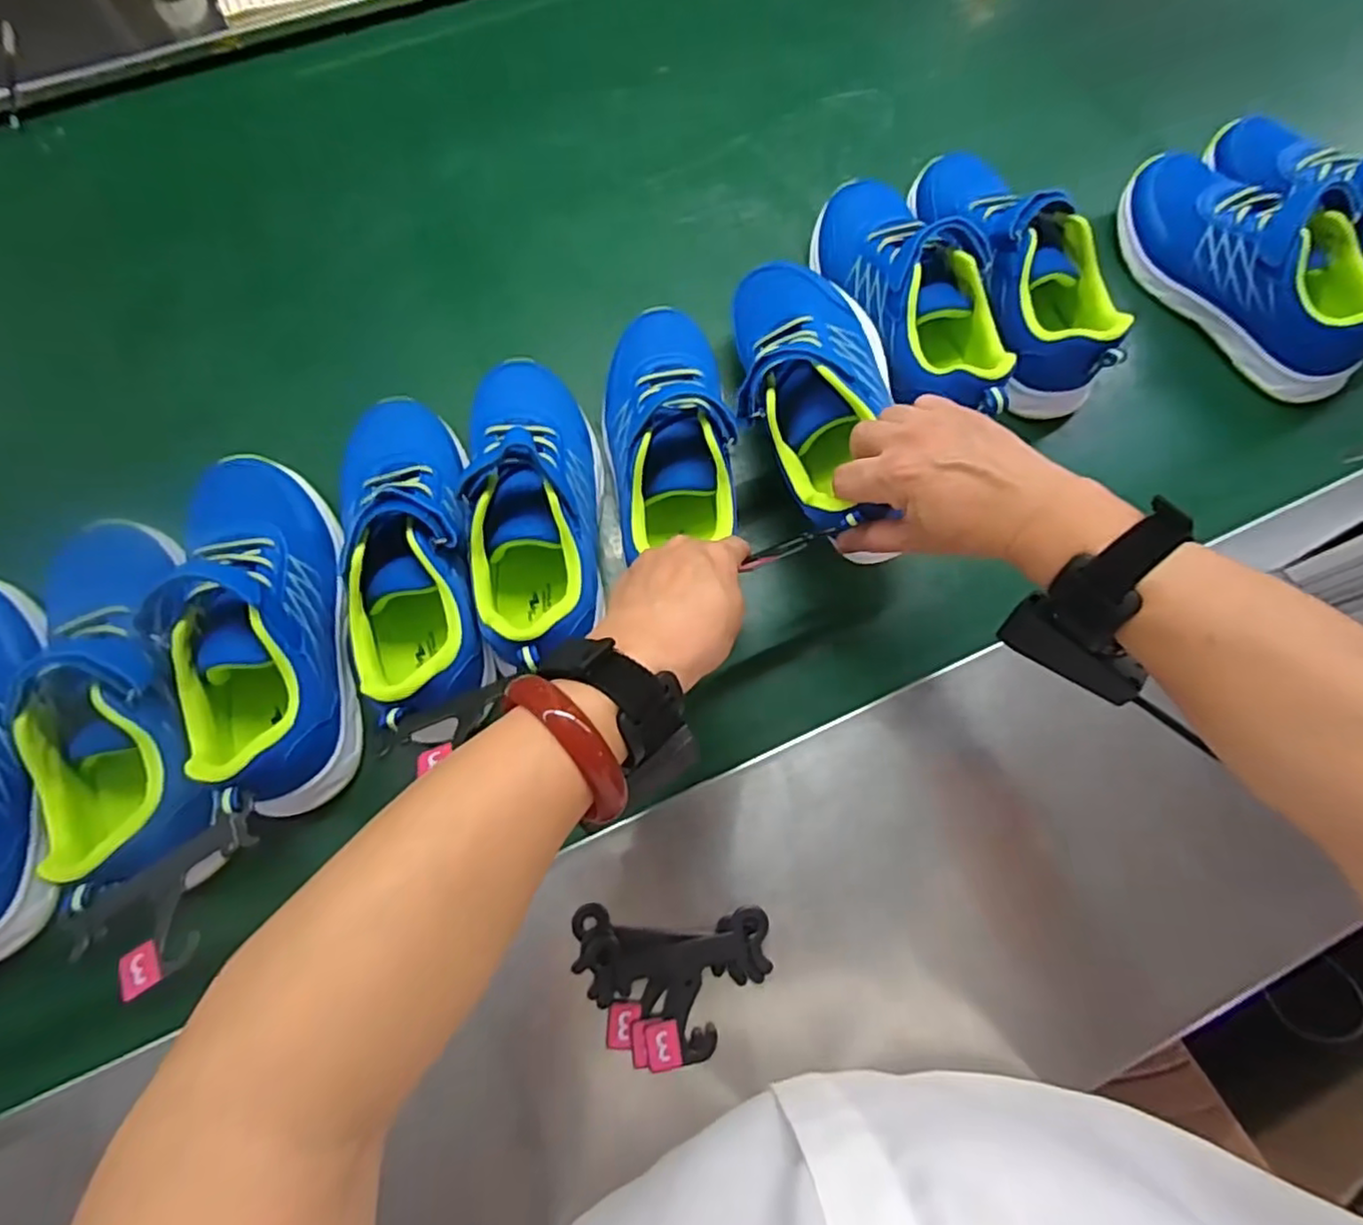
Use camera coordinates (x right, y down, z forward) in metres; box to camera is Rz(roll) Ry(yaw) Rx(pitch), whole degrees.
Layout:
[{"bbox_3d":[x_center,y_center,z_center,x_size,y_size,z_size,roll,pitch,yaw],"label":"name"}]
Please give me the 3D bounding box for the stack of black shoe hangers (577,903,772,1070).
[{"bbox_3d":[-0.006,0.213,0.387,0.109,0.020,0.079,1,74,-1],"label":"stack of black shoe hangers"}]

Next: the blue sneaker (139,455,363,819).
[{"bbox_3d":[-0.270,0.002,0.421,0.080,0.084,0.233,-13,74,-5],"label":"blue sneaker"}]

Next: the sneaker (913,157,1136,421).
[{"bbox_3d":[0.253,-0.275,0.524,0.077,0.091,0.240,-23,75,-7],"label":"sneaker"}]

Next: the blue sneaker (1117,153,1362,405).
[{"bbox_3d":[0.456,-0.280,0.543,0.090,0.100,0.236,-27,76,-8],"label":"blue sneaker"}]

